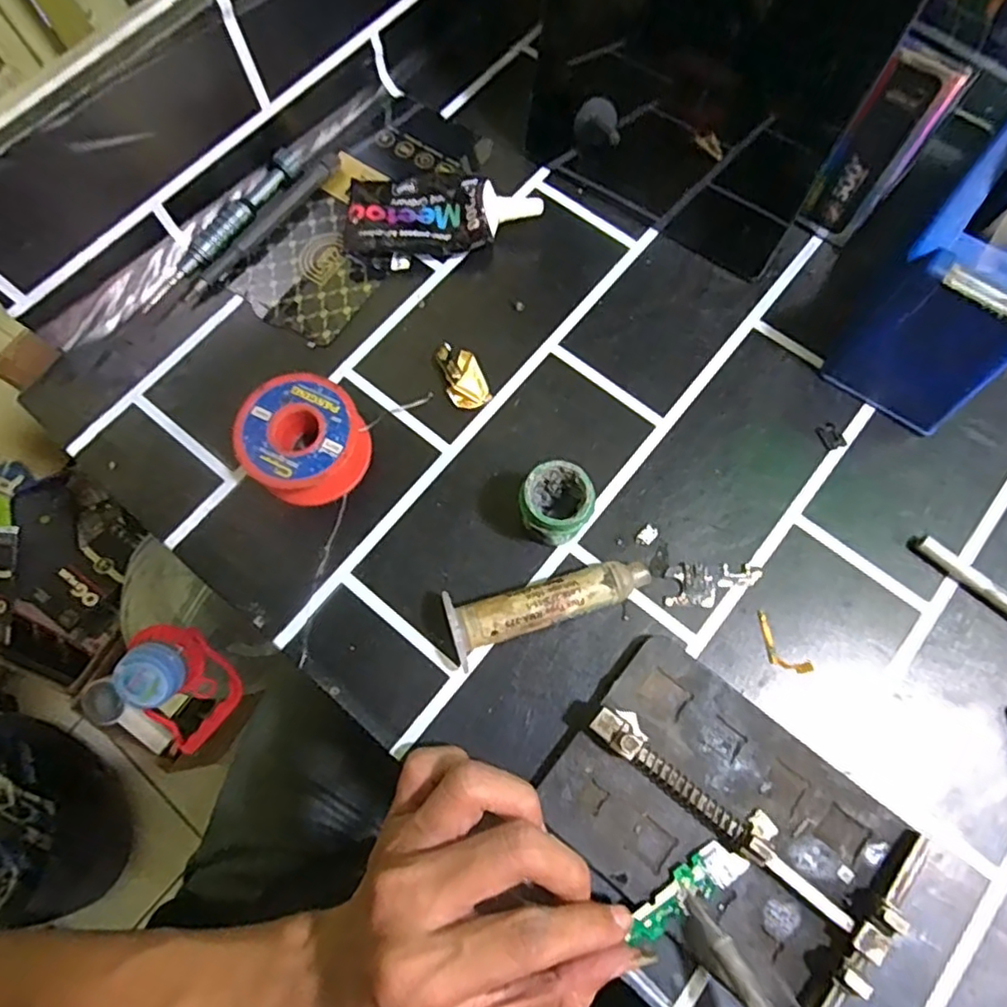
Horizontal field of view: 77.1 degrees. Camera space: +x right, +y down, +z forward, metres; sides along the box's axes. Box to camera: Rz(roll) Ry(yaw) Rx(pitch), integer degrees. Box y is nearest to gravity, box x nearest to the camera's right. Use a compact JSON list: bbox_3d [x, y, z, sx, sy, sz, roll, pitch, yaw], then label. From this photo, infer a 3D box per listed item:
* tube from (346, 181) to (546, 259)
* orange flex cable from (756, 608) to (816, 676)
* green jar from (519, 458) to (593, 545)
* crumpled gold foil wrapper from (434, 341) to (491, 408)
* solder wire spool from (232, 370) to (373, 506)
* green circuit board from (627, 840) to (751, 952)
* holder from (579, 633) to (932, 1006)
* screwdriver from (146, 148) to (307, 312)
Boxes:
[{"bbox_3d":[-0.032,-0.151,0.327,0.099,0.025,0.040,-3,73,0],"label":"tube"},{"bbox_3d":[0.117,0.061,0.269,0.013,0.004,0.031,-36,75,-10],"label":"orange flex cable"},{"bbox_3d":[0.022,0.003,0.272,0.029,0.037,0.031,0,73,1],"label":"green jar"},{"bbox_3d":[-0.020,-0.062,0.308,0.019,0.009,0.033,-22,74,-6],"label":"crumpled gold foil wrapper"},{"bbox_3d":[-0.090,-0.029,0.288,0.052,0.028,0.052,0,73,1],"label":"solder wire spool"},{"bbox_3d":[0.069,0.147,0.239,0.047,0.009,0.015,-38,70,-10],"label":"green circuit board"},{"bbox_3d":[0.087,0.124,0.241,0.117,0.021,0.087,38,77,12],"label":"holder"},{"bbox_3d":[-0.144,-0.142,0.328,0.015,0.013,0.112,32,76,10],"label":"screwdriver"}]

